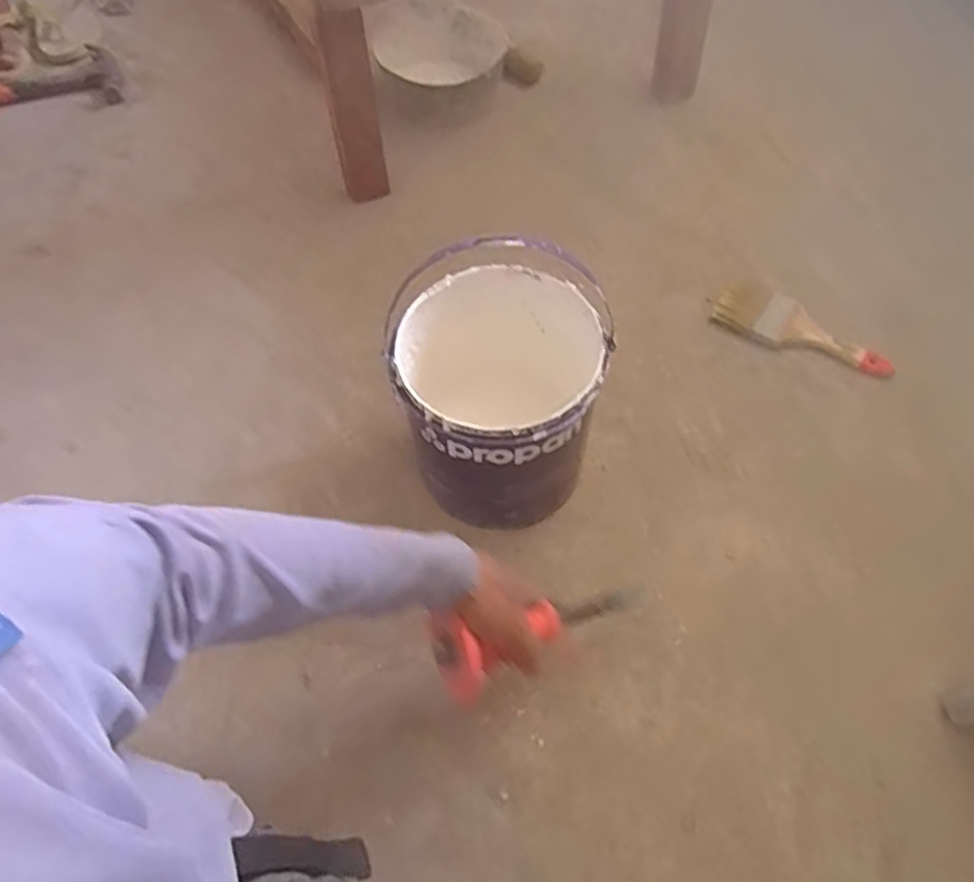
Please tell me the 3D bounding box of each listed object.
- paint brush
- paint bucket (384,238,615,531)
[{"bbox_3d":[0.369,-0.129,0.824,0.205,0.012,0.078,30,65,16],"label":"paint brush"},{"bbox_3d":[0.013,-0.042,0.679,0.181,0.185,0.204,17,62,10],"label":"paint bucket"}]

